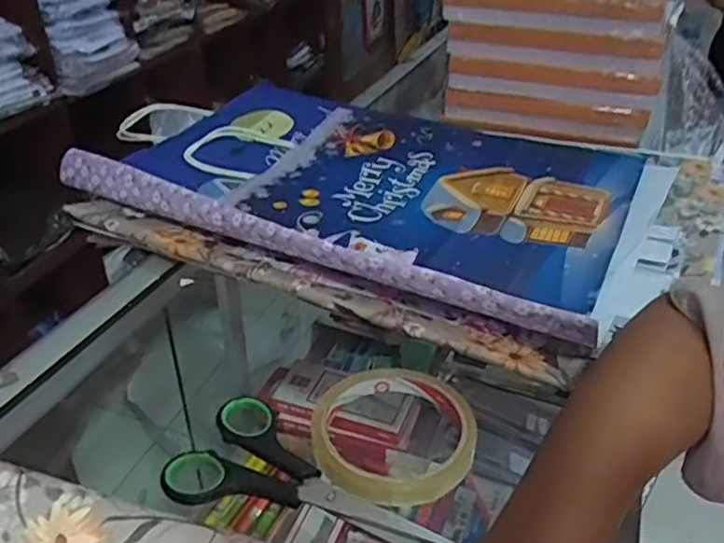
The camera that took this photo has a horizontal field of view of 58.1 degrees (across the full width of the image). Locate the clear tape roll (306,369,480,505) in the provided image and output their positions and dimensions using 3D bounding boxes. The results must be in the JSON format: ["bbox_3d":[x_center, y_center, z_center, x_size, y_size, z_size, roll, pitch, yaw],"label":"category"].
[{"bbox_3d":[0.018,0.088,0.364,0.090,0.014,0.086,0,34,0],"label":"clear tape roll"}]

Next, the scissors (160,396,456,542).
[{"bbox_3d":[-0.027,0.117,0.330,0.152,0.007,0.067,20,39,26],"label":"scissors"}]

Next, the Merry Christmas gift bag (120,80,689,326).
[{"bbox_3d":[0.013,-0.103,0.629,0.505,0.024,0.312,19,38,25],"label":"Merry Christmas gift bag"}]

